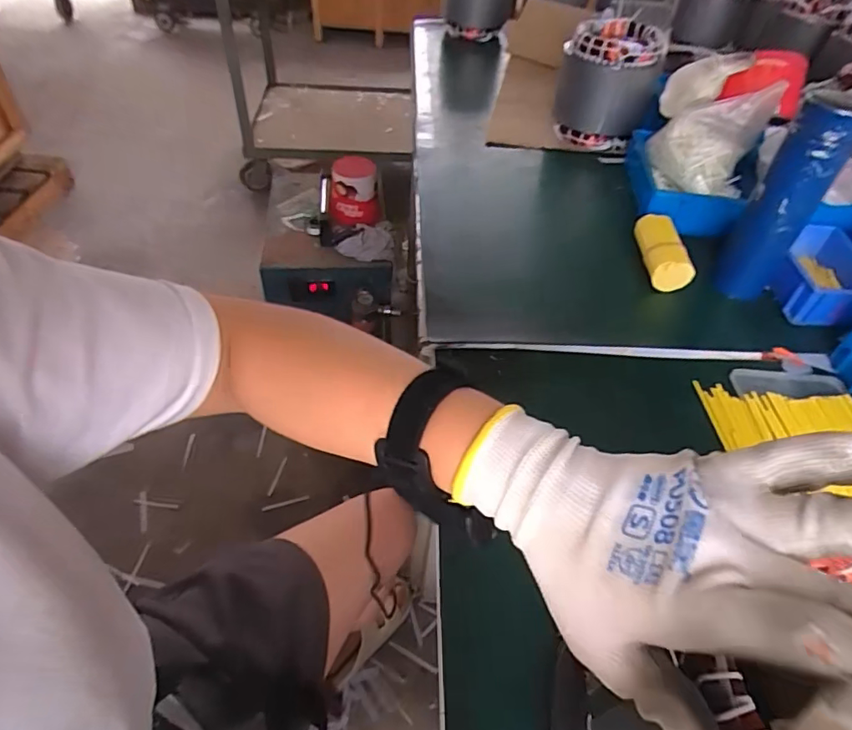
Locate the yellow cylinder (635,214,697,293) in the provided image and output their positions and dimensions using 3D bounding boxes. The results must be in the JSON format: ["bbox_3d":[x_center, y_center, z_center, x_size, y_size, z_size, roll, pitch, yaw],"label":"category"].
[{"bbox_3d":[0.295,-0.143,0.660,0.048,0.040,0.119,5,47,-1],"label":"yellow cylinder"}]

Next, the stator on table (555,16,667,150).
[{"bbox_3d":[0.304,-0.479,0.891,0.151,0.154,0.137,14,48,8],"label":"stator on table"}]

